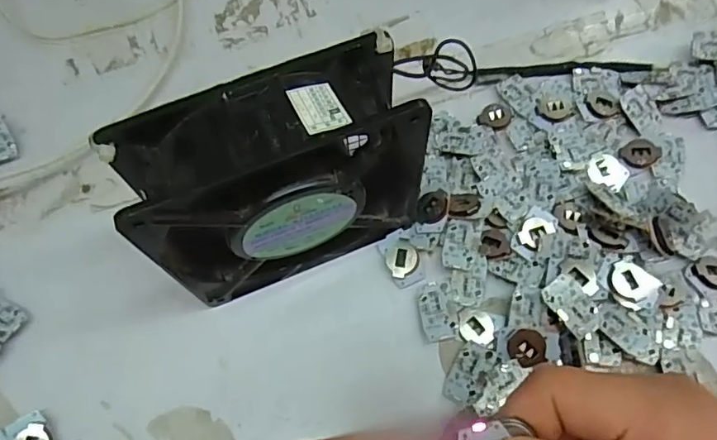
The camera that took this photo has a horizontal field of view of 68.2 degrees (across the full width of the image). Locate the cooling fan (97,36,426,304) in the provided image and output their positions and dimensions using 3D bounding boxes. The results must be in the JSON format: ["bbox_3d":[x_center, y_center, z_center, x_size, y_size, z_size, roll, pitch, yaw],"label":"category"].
[{"bbox_3d":[-0.029,-0.015,0.245,0.131,0.121,0.044,-19,68,-6],"label":"cooling fan"}]

